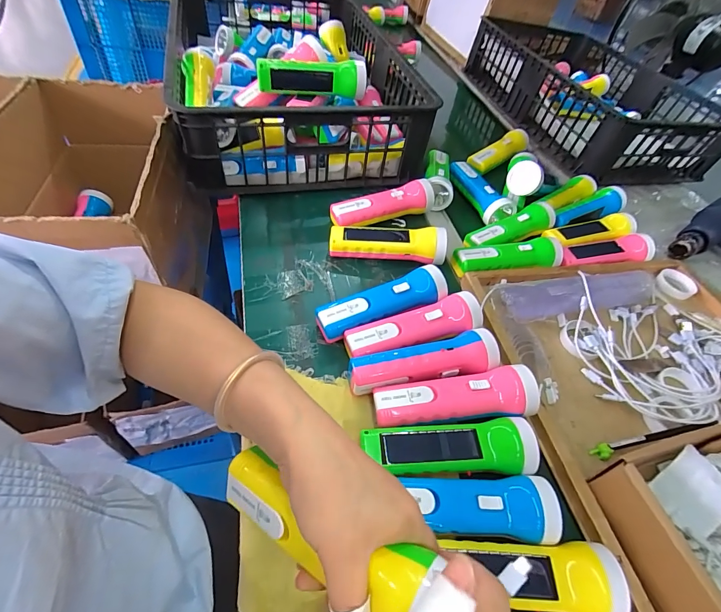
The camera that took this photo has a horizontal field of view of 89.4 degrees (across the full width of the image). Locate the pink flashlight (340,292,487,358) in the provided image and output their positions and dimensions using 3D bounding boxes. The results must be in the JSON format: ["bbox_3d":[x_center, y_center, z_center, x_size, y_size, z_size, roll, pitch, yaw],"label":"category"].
[{"bbox_3d":[0.065,0.032,0.432,0.166,0.038,0.049,-13,55,-20],"label":"pink flashlight"}]

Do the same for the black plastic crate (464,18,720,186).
[{"bbox_3d":[0.569,-0.542,0.910,0.417,0.150,0.588,-7,54,-17],"label":"black plastic crate"}]

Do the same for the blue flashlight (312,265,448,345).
[{"bbox_3d":[0.028,-0.003,0.450,0.164,0.044,0.050,-15,56,-22],"label":"blue flashlight"}]

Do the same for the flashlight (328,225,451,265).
[{"bbox_3d":[0.039,-0.090,0.520,0.163,0.046,0.051,11,51,-2],"label":"flashlight"}]

